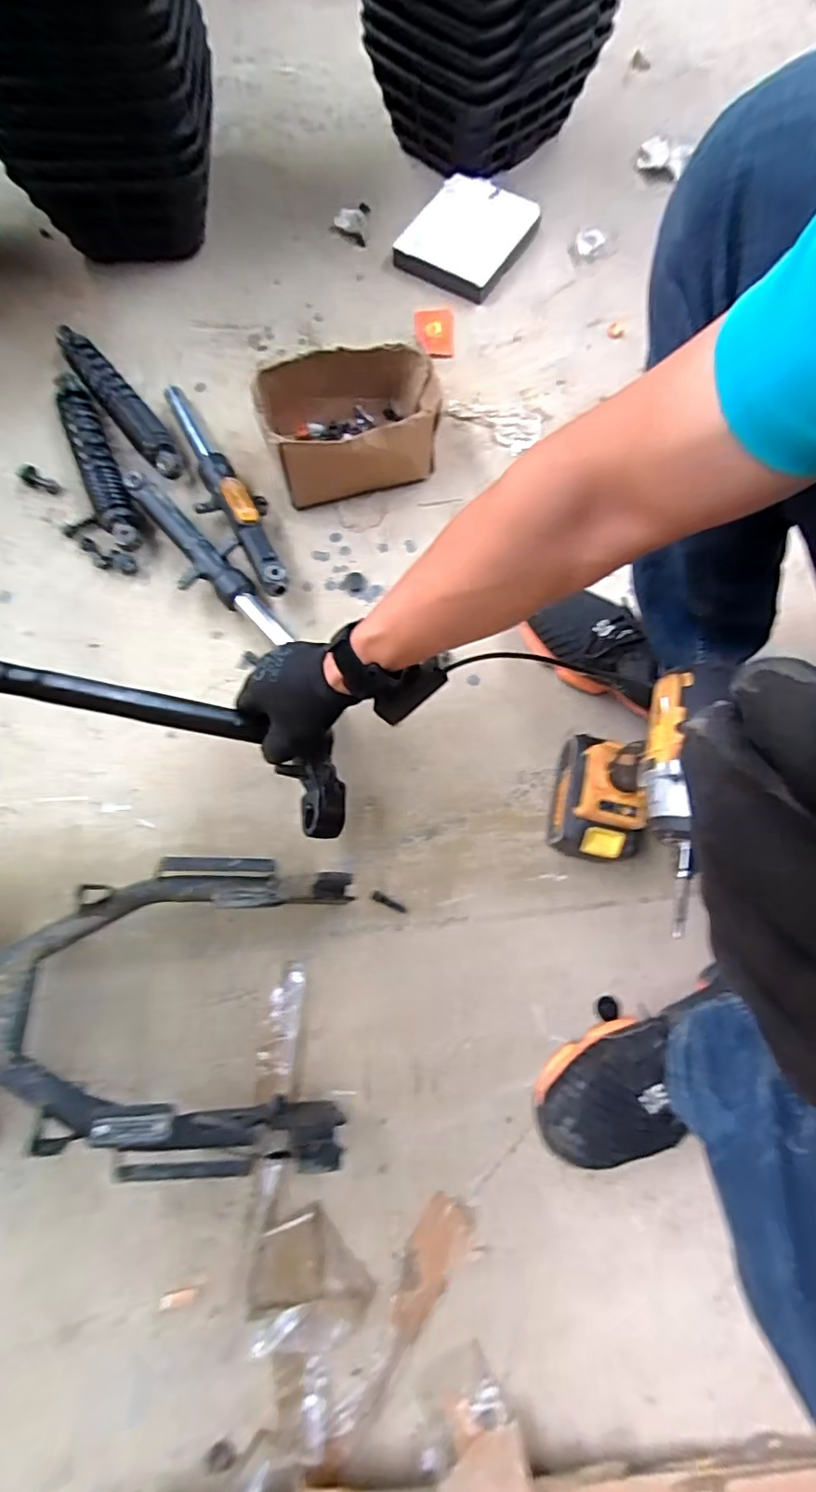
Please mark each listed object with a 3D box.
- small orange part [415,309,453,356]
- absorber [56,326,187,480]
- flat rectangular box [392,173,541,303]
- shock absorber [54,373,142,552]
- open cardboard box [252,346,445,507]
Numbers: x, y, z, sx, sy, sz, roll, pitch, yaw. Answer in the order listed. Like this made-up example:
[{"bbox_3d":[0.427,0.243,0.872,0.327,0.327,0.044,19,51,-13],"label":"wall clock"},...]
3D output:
[{"bbox_3d":[0.039,-0.596,0.804,0.053,0.006,0.091,-3,73,-2],"label":"small orange part"},{"bbox_3d":[-0.380,-0.454,0.737,0.048,0.037,0.289,-38,77,-11],"label":"absorber"},{"bbox_3d":[0.092,-0.767,0.841,0.158,0.031,0.202,30,75,8],"label":"flat rectangular box"},{"bbox_3d":[-0.397,-0.363,0.711,0.046,0.038,0.291,-26,75,-8],"label":"shock absorber"},{"bbox_3d":[-0.068,-0.399,0.697,0.208,0.100,0.157,-13,74,-5],"label":"open cardboard box"}]

